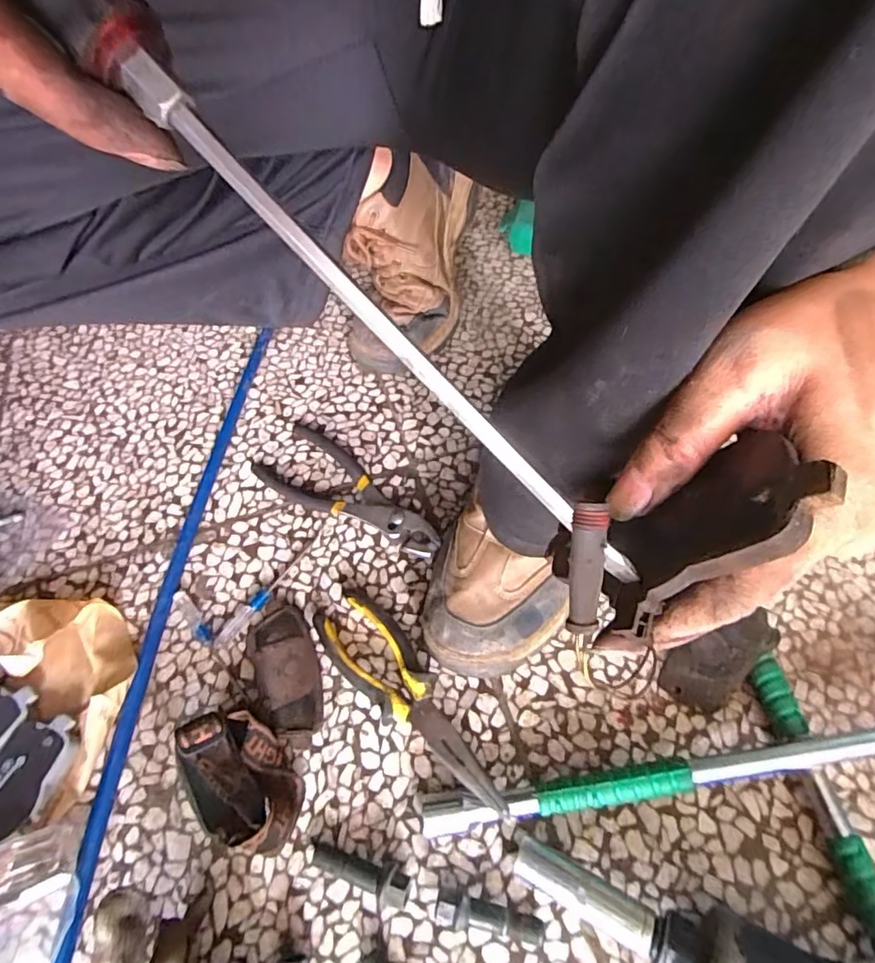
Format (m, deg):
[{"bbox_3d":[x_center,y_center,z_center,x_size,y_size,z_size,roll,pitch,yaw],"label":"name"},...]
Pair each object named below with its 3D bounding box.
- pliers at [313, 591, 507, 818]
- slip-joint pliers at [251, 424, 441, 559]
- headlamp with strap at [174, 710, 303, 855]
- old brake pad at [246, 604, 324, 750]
[{"bbox_3d":[-0.021,0.152,0.380,0.052,0.028,0.186,-40,64,-19],"label":"pliers"},{"bbox_3d":[-0.081,0.011,0.476,0.191,0.014,0.069,32,65,21],"label":"slip-joint pliers"},{"bbox_3d":[-0.128,0.198,0.344,0.058,0.052,0.091,-33,62,-16],"label":"headlamp with strap"},{"bbox_3d":[-0.117,0.145,0.401,0.049,0.014,0.107,-19,59,-8],"label":"old brake pad"}]

